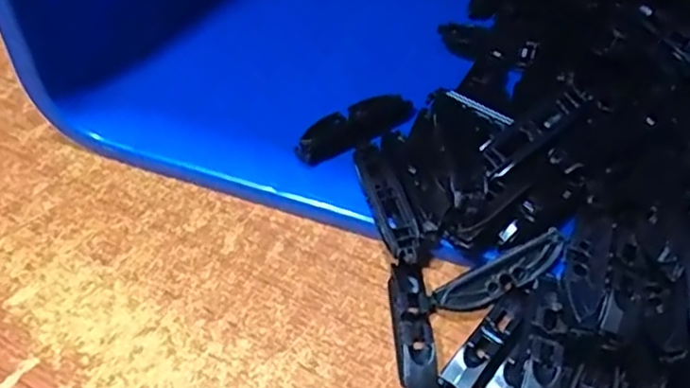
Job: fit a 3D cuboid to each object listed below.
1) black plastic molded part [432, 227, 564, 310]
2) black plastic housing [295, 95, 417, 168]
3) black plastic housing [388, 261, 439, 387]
[{"bbox_3d":[0.084,0.044,0.355,0.074,0.008,0.019,-27,56,0],"label":"black plastic molded part"},{"bbox_3d":[0.006,-0.042,0.406,0.081,0.015,0.027,-34,62,-27],"label":"black plastic housing"},{"bbox_3d":[0.036,0.070,0.344,0.017,0.024,0.075,-1,52,-5],"label":"black plastic housing"}]

